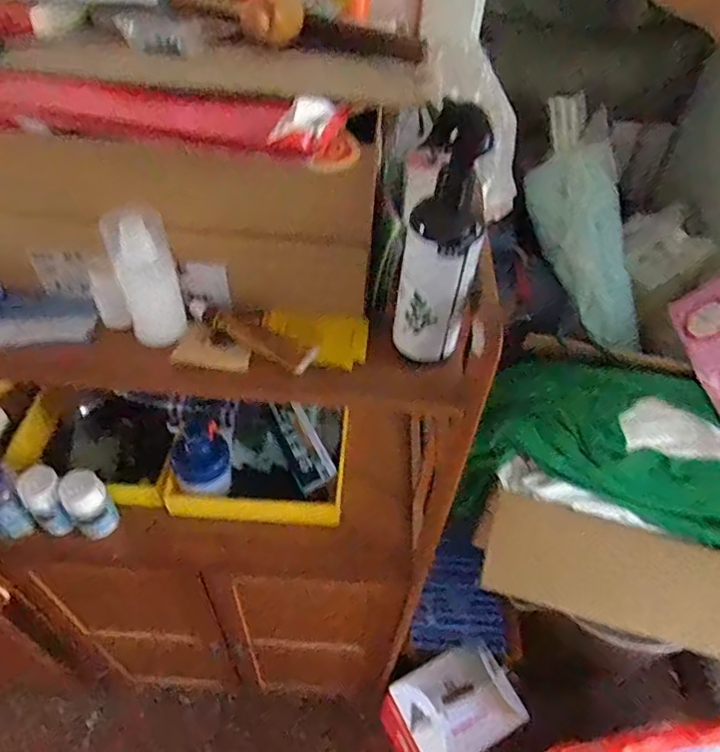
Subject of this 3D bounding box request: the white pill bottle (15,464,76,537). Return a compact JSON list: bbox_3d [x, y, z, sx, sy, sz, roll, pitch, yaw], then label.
[{"bbox_3d":[-0.397,0.162,0.714,0.046,0.104,0.046,1,48,-2],"label":"white pill bottle"}]

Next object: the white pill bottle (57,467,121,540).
[{"bbox_3d":[-0.349,0.167,0.722,0.053,0.100,0.043,-34,58,-29],"label":"white pill bottle"}]

